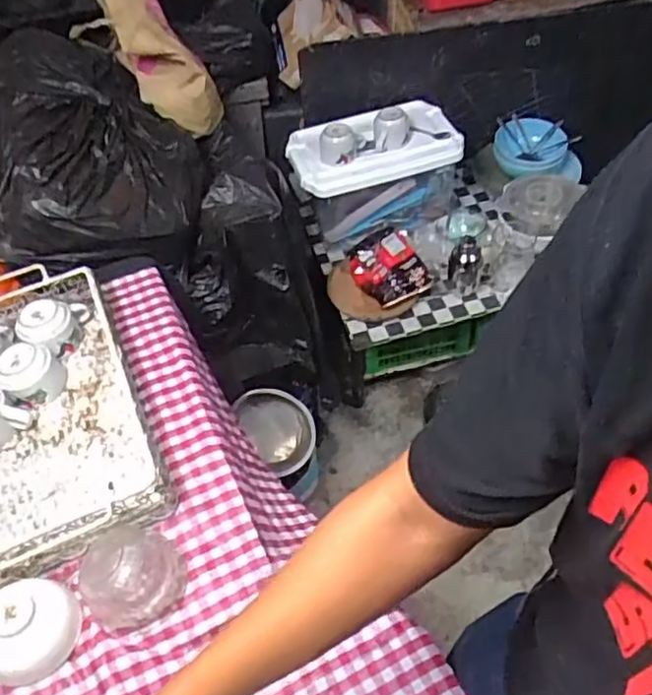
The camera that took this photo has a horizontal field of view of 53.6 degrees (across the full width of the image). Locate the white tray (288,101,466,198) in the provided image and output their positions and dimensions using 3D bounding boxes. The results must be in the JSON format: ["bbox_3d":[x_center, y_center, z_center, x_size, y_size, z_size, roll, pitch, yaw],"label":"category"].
[{"bbox_3d":[0.119,-0.474,1.496,0.401,0.065,0.195,-17,55,-8],"label":"white tray"}]

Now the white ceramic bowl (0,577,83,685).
[{"bbox_3d":[-0.322,0.303,0.695,0.091,0.052,0.107,16,57,15],"label":"white ceramic bowl"}]

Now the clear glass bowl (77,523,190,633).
[{"bbox_3d":[-0.219,0.258,0.727,0.109,0.067,0.096,-38,60,-21],"label":"clear glass bowl"}]

